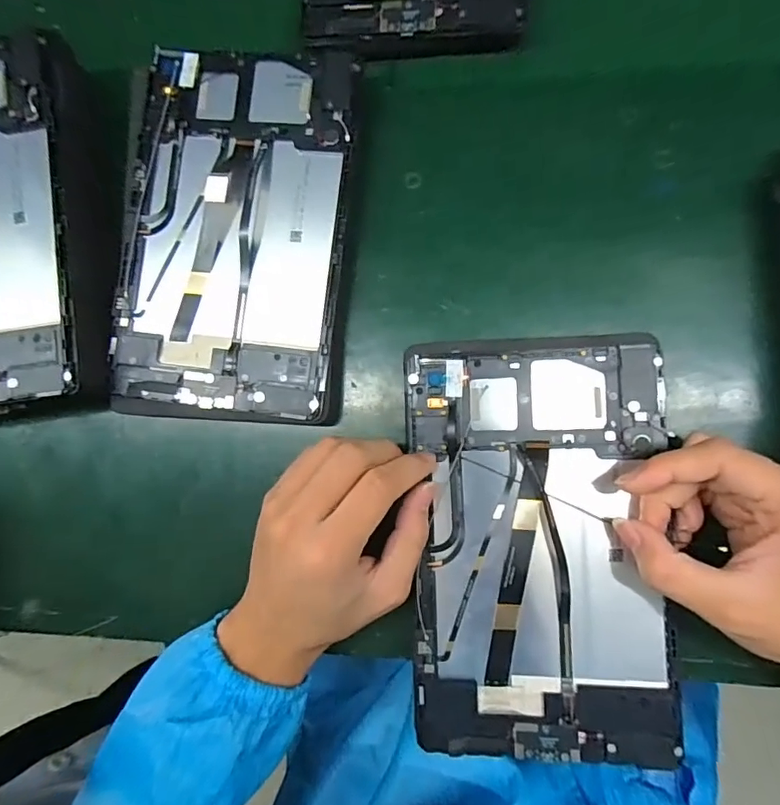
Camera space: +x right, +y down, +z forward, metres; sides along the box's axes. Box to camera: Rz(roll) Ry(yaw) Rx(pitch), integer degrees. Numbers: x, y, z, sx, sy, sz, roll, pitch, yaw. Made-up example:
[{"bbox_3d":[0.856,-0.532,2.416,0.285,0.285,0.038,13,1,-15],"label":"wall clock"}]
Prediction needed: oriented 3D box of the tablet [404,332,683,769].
[{"bbox_3d":[0.088,0.084,0.300,0.148,0.014,0.245,-2,87,9],"label":"tablet"}]

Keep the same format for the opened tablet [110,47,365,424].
[{"bbox_3d":[-0.104,-0.112,0.333,0.152,0.011,0.242,6,88,7],"label":"opened tablet"}]

